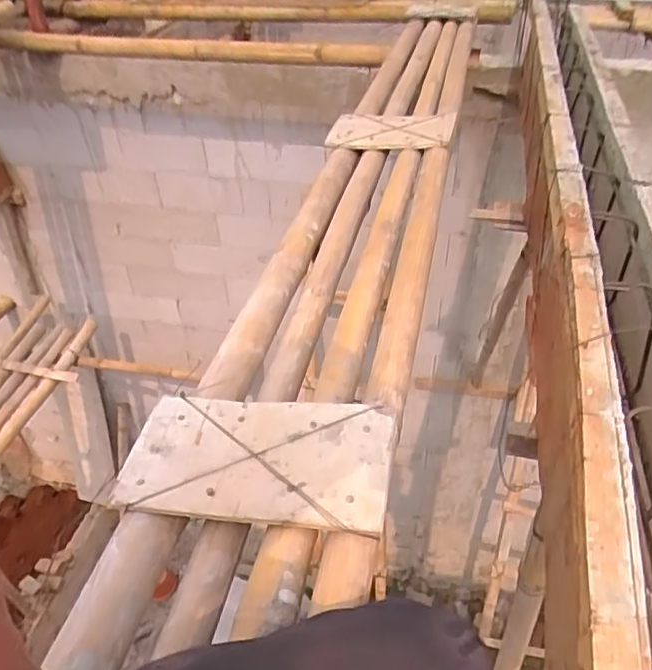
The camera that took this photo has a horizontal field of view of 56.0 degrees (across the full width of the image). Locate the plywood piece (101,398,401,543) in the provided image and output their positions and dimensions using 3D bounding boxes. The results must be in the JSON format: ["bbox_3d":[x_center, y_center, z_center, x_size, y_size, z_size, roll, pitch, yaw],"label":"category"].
[{"bbox_3d":[-0.079,0.140,0.708,0.300,0.011,0.169,2,40,12],"label":"plywood piece"}]

